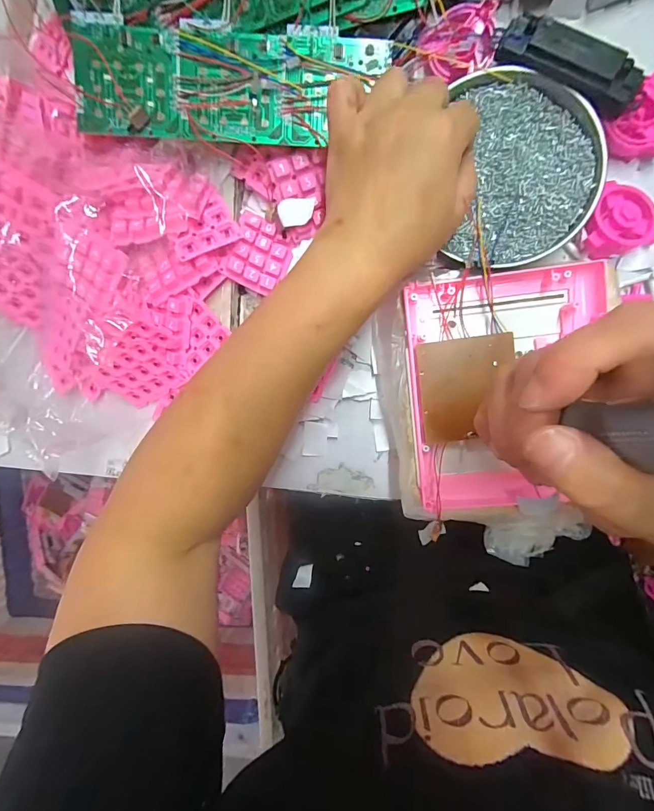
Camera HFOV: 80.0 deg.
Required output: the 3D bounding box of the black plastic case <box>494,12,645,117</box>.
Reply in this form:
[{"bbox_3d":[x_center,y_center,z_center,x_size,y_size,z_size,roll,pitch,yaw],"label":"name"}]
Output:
[{"bbox_3d":[0.165,-0.231,0.266,0.097,0.026,0.026,29,98,4],"label":"black plastic case"}]

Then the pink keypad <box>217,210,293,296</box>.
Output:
[{"bbox_3d":[-0.054,-0.121,0.316,0.047,0.009,0.054,23,83,-20],"label":"pink keypad"}]

